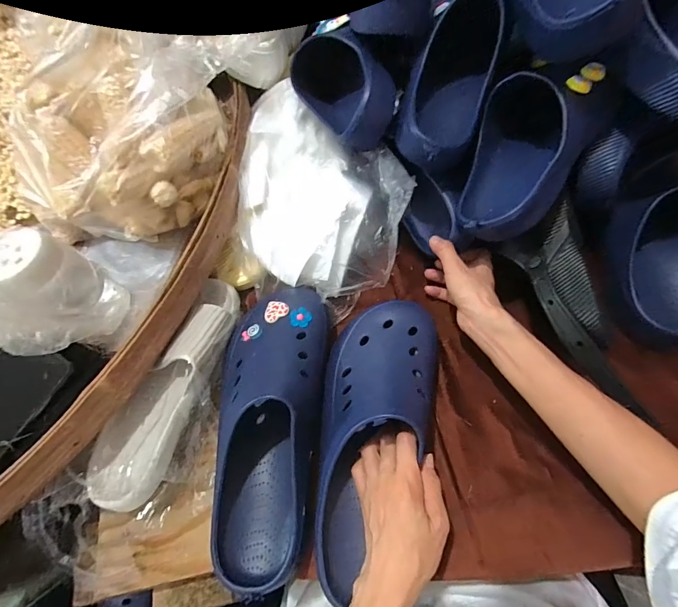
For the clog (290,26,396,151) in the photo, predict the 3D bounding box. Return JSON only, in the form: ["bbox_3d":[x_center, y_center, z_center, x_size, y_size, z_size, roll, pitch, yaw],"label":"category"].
[{"bbox_3d":[0.003,-0.261,0.453,0.071,0.096,0.165,-27,56,-10],"label":"clog"}]

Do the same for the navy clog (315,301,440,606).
[{"bbox_3d":[0.032,0.122,0.376,0.120,0.099,0.285,17,68,8],"label":"navy clog"}]

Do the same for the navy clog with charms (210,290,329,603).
[{"bbox_3d":[-0.077,0.116,0.390,0.114,0.087,0.299,3,63,4],"label":"navy clog with charms"}]

